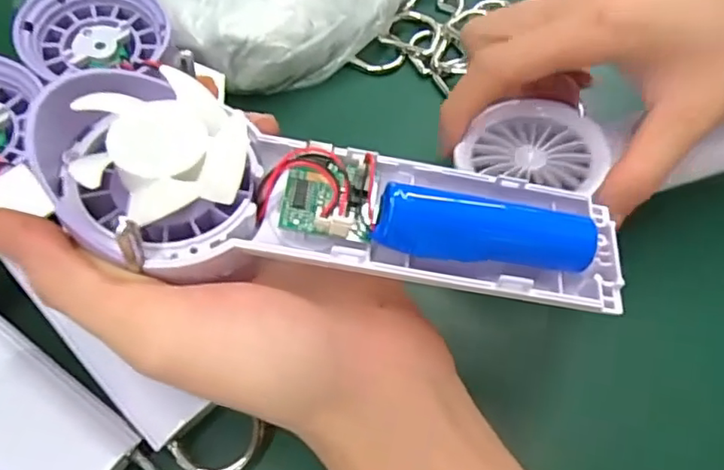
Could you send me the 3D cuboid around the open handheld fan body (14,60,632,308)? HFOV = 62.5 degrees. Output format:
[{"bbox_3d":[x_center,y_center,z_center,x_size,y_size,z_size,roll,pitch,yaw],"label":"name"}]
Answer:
[{"bbox_3d":[-0.007,-0.007,0.179,0.175,0.030,0.052,10,57,-6],"label":"open handheld fan body"}]

